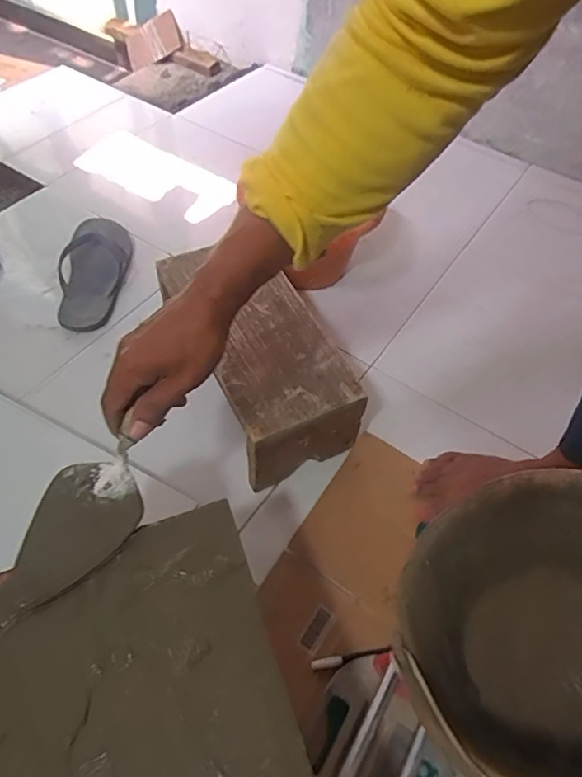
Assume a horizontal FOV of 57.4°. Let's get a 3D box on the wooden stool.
[{"bbox_3d":[-0.058,-0.046,0.796,0.165,0.151,0.338,-22,59,-20],"label":"wooden stool"}]

